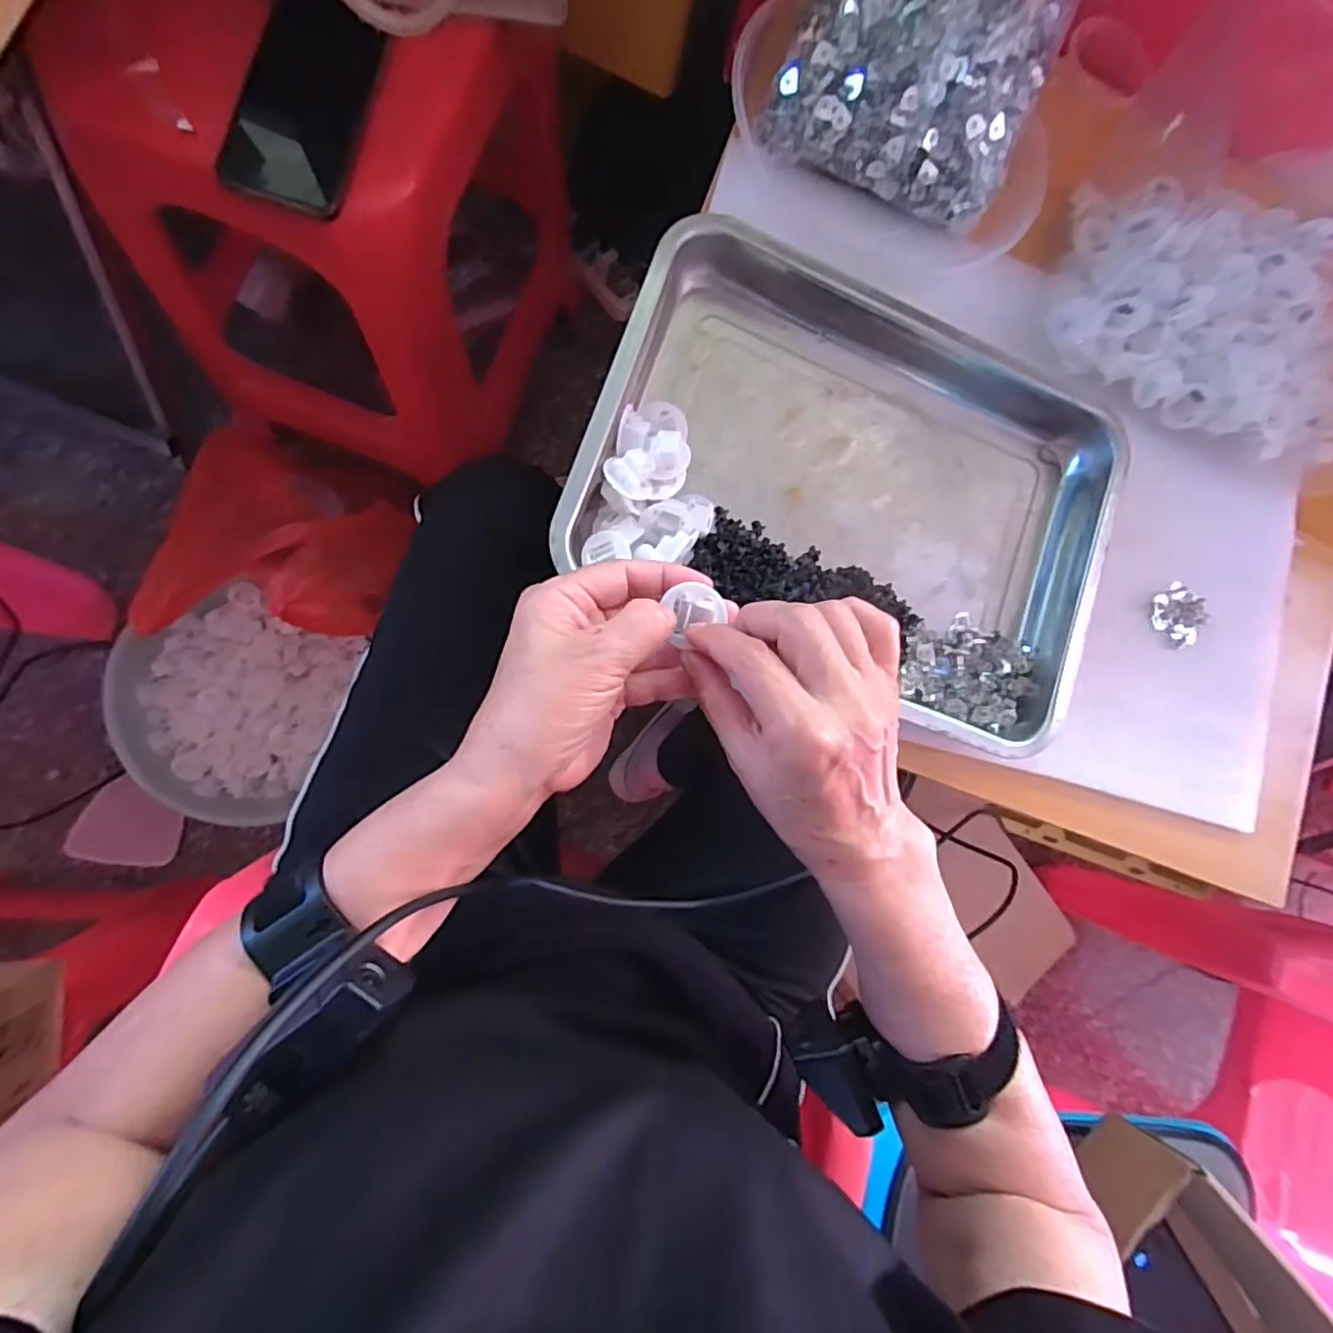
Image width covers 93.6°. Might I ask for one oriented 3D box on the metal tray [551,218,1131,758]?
[{"bbox_3d":[0.134,-0.124,0.424,0.364,0.042,0.282,18,83,-9],"label":"metal tray"}]

